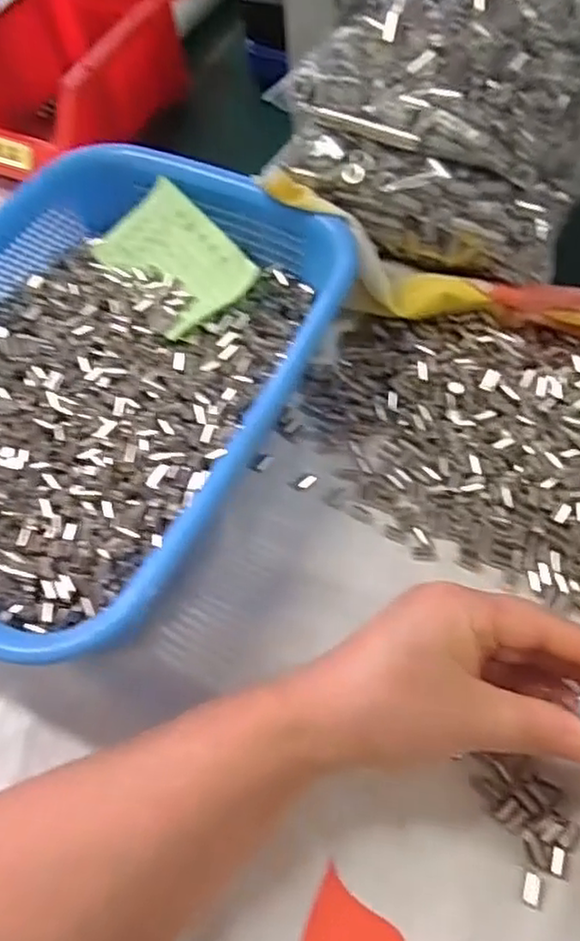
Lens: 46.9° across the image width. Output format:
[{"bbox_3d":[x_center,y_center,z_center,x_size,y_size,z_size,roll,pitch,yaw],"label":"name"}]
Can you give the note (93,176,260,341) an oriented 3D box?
[{"bbox_3d":[-0.070,-0.125,0.393,0.061,0.012,0.093,-45,72,4],"label":"note"}]

